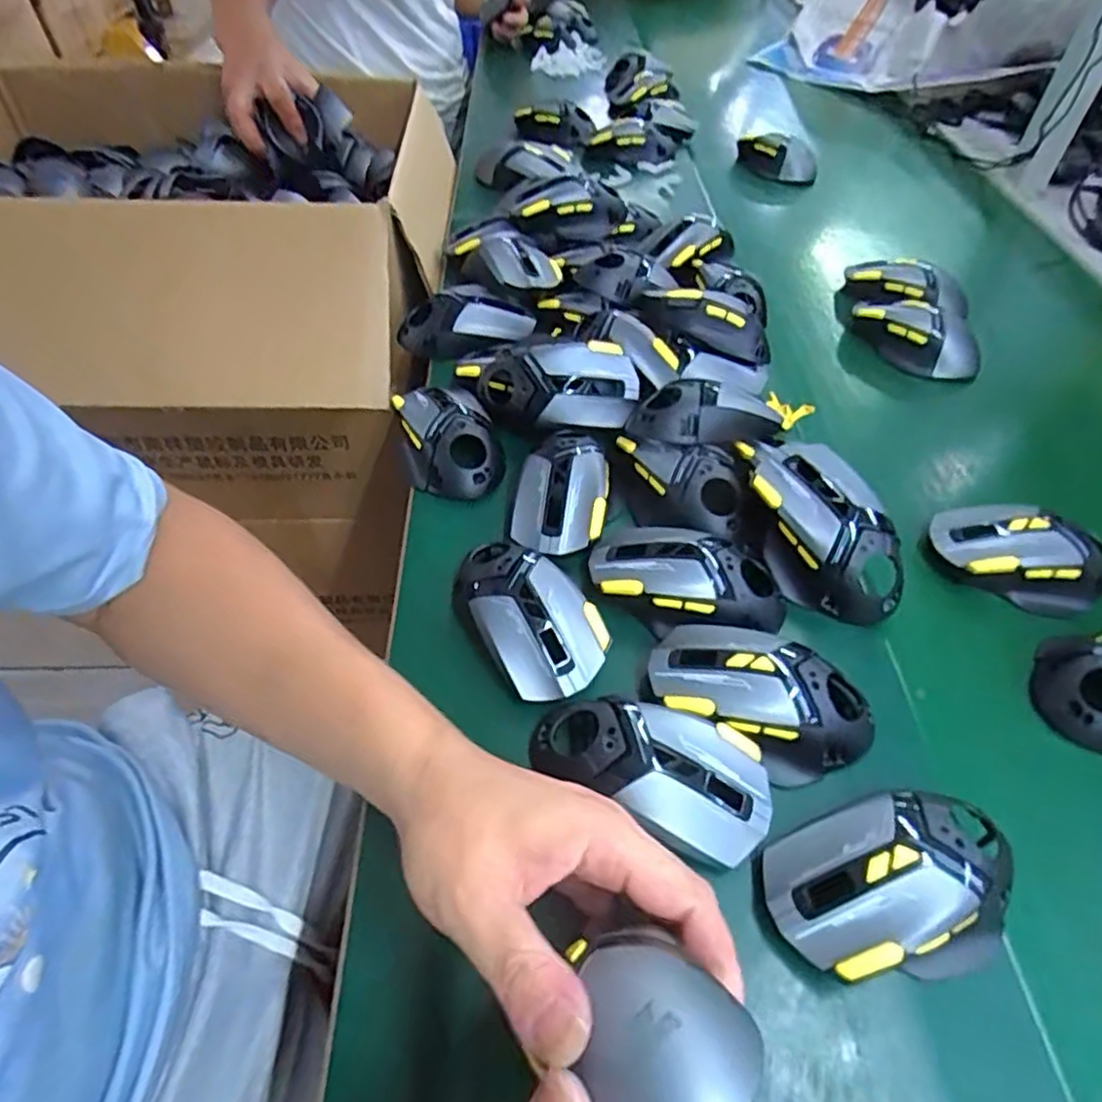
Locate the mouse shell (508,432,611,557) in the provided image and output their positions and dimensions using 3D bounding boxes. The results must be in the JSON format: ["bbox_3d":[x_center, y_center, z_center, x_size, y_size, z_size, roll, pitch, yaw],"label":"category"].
[{"bbox_3d":[0.007,-0.040,0.453,0.059,0.032,0.090,8,51,4],"label":"mouse shell"}]

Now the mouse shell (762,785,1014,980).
[{"bbox_3d":[0.157,0.149,0.303,0.118,0.041,0.073,-7,52,-8],"label":"mouse shell"}]

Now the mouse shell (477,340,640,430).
[{"bbox_3d":[0.004,-0.130,0.497,0.121,0.039,0.062,15,51,11],"label":"mouse shell"}]

